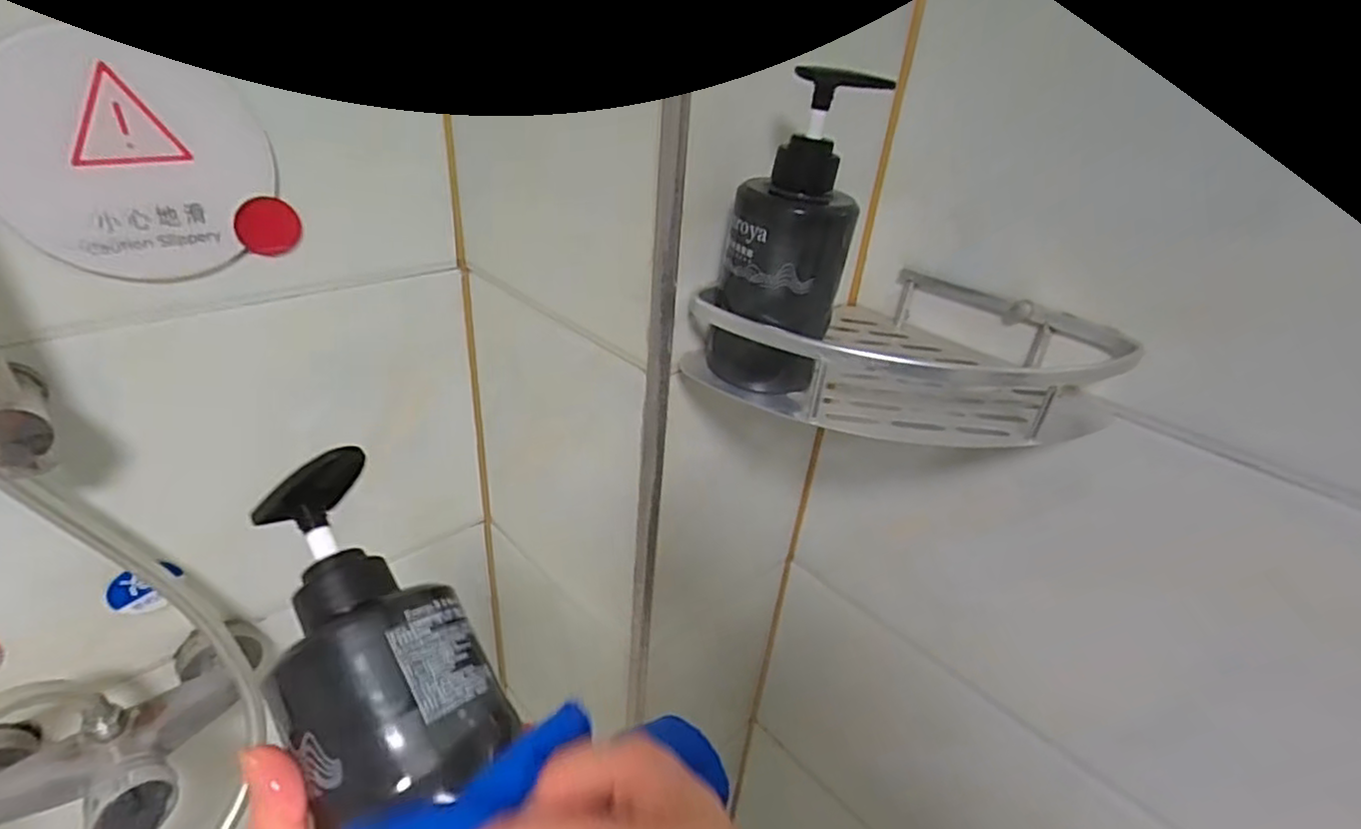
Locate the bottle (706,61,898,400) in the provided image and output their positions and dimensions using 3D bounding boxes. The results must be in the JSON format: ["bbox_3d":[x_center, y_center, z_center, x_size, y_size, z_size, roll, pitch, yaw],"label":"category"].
[{"bbox_3d":[0.060,-0.094,0.364,0.062,0.169,0.053,25,36,29],"label":"bottle"}]

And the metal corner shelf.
[{"bbox_3d":[0.151,-0.036,0.414,0.211,0.062,0.208,29,38,34],"label":"metal corner shelf"}]

